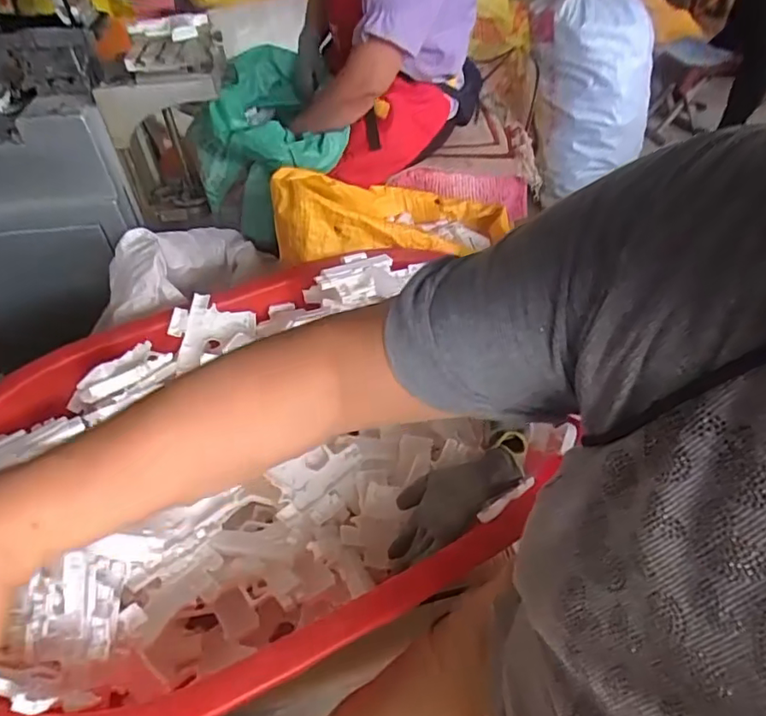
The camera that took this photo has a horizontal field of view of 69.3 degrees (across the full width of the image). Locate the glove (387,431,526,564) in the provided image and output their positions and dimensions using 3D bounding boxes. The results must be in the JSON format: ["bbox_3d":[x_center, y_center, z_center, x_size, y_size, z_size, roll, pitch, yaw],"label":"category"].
[{"bbox_3d":[0.086,0.182,0.709,0.202,0.045,0.093,-36,53,-11],"label":"glove"}]

